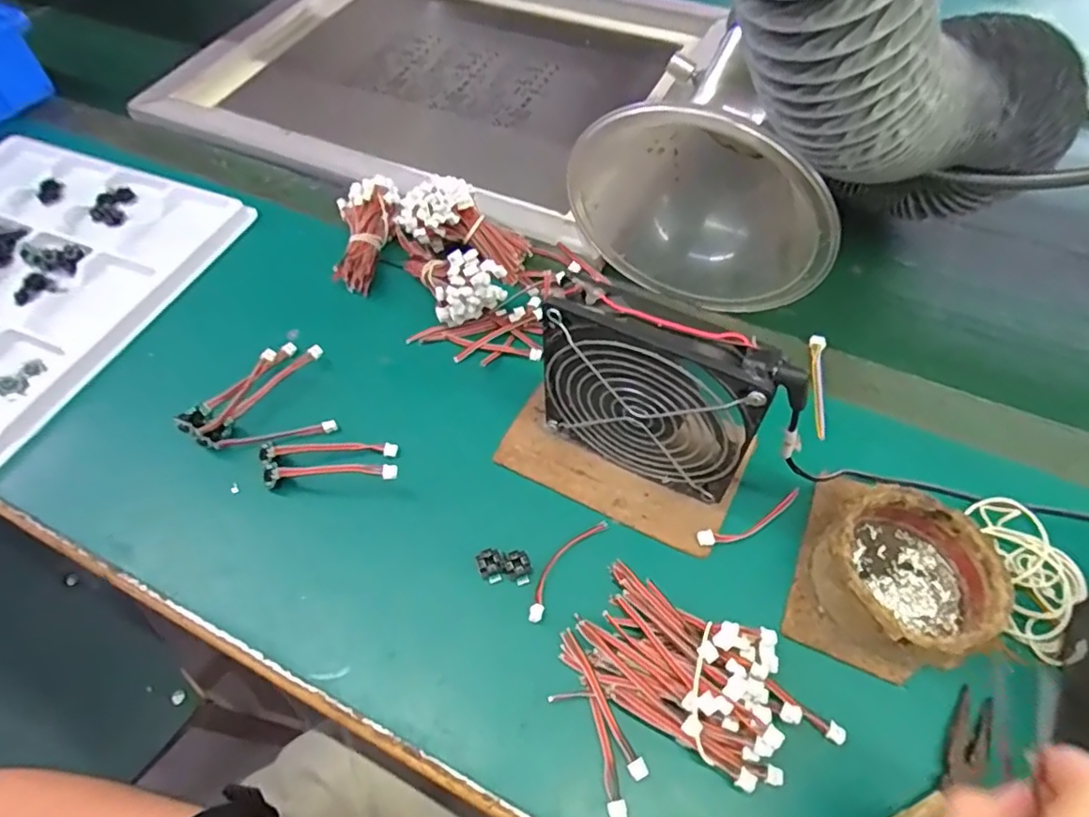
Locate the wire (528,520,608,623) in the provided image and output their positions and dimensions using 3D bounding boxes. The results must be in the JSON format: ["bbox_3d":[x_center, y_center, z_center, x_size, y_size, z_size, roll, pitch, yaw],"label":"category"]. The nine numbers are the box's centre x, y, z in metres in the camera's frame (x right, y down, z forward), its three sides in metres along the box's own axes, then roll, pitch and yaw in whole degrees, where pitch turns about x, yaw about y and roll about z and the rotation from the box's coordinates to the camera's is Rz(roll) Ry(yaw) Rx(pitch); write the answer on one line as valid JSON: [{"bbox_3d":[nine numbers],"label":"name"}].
[{"bbox_3d":[0.011,0.089,0.349,0.015,0.007,0.072,30,62,20],"label":"wire"}]

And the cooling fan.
[{"bbox_3d":[0.060,-0.002,0.338,0.123,0.131,0.026,24,61,17],"label":"cooling fan"}]

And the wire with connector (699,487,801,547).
[{"bbox_3d":[0.123,0.066,0.361,0.072,0.006,0.012,-21,58,-11],"label":"wire with connector"}]

